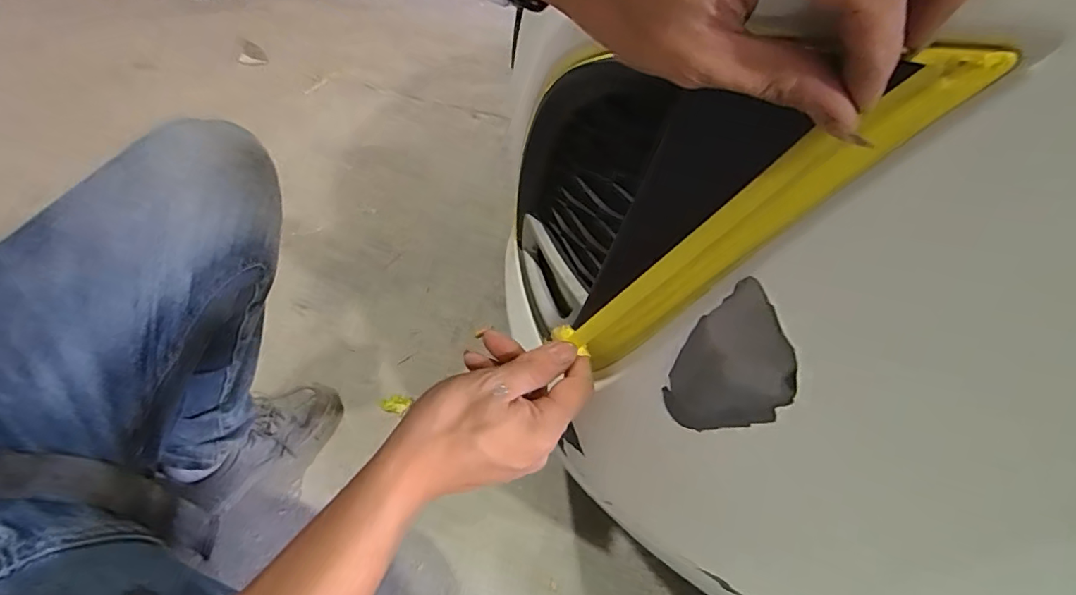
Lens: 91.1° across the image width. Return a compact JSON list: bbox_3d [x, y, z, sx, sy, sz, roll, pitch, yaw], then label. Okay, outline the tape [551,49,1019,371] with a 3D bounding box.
[{"bbox_3d":[0.086,-0.022,0.260,0.032,0.242,0.008,46,50,2],"label":"tape"}]

